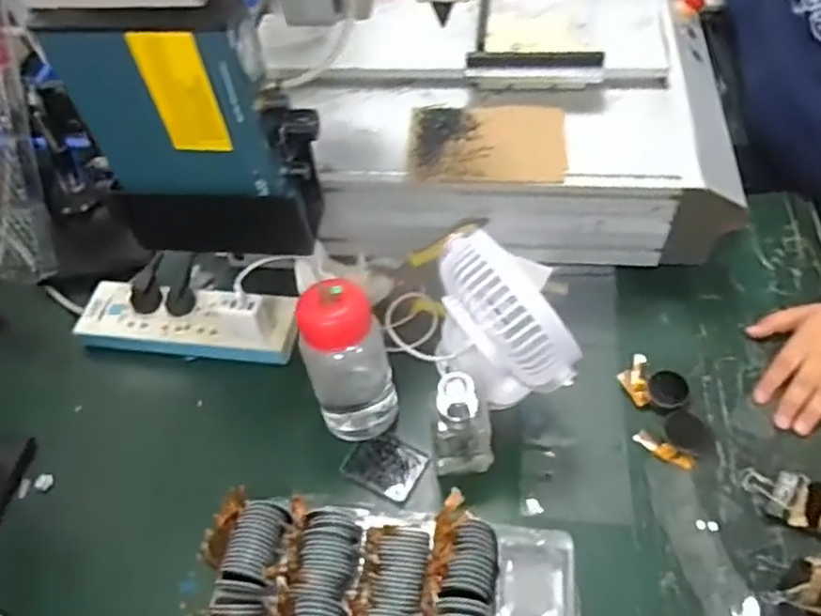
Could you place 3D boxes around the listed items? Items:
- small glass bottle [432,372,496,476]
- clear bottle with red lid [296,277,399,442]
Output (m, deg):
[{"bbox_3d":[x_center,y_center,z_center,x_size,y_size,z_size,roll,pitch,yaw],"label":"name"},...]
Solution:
[{"bbox_3d":[0.048,0.108,0.623,0.060,0.113,0.042,-4,52,1],"label":"small glass bottle"},{"bbox_3d":[-0.057,0.056,0.643,0.077,0.178,0.062,-12,52,-5],"label":"clear bottle with red lid"}]

